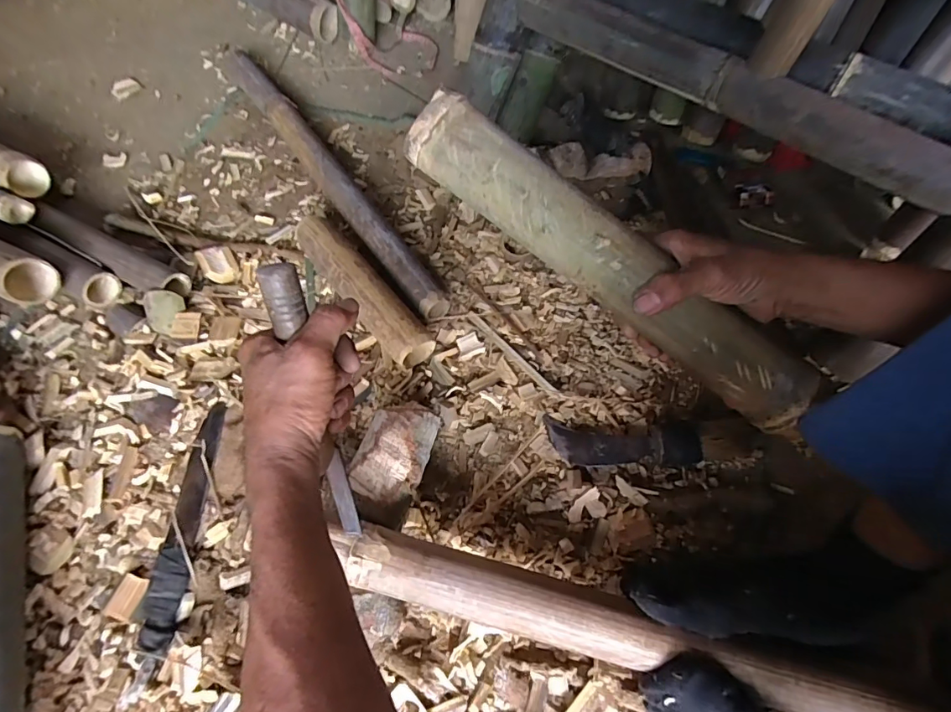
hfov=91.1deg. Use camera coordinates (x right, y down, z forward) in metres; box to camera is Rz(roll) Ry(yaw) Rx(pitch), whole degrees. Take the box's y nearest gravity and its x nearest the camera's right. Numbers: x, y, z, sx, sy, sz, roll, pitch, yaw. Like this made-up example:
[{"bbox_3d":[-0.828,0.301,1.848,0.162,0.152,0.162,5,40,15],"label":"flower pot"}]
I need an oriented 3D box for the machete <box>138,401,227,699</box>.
[{"bbox_3d":[-0.305,0.180,0.490,0.037,0.021,0.270,4,62,-2],"label":"machete"}]

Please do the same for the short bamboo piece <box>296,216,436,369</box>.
[{"bbox_3d":[-0.149,-0.090,0.625,0.067,0.059,0.250,-38,71,-21],"label":"short bamboo piece"}]

